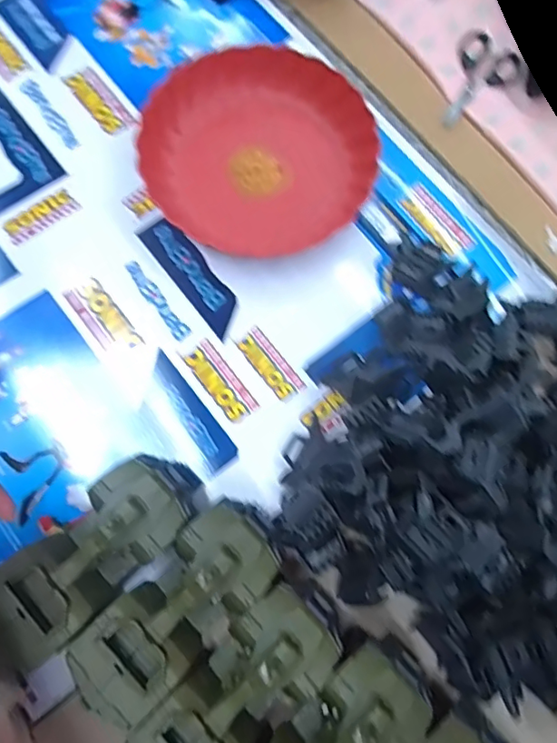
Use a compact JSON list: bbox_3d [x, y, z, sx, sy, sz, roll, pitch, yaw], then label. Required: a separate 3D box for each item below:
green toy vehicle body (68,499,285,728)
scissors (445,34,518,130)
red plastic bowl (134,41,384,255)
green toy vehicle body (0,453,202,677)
[{"bbox_3d":[-0.077,0.190,0.445,0.179,0.079,0.077,-44,81,-11],"label":"green toy vehicle body"},{"bbox_3d":[0.228,-0.332,0.620,0.069,0.010,0.128,31,77,6],"label":"scissors"},{"bbox_3d":[-0.023,-0.236,0.575,0.237,0.044,0.218,0,76,-2],"label":"red plastic bowl"},{"bbox_3d":[-0.153,0.152,0.454,0.191,0.076,0.083,-41,81,-11],"label":"green toy vehicle body"}]

